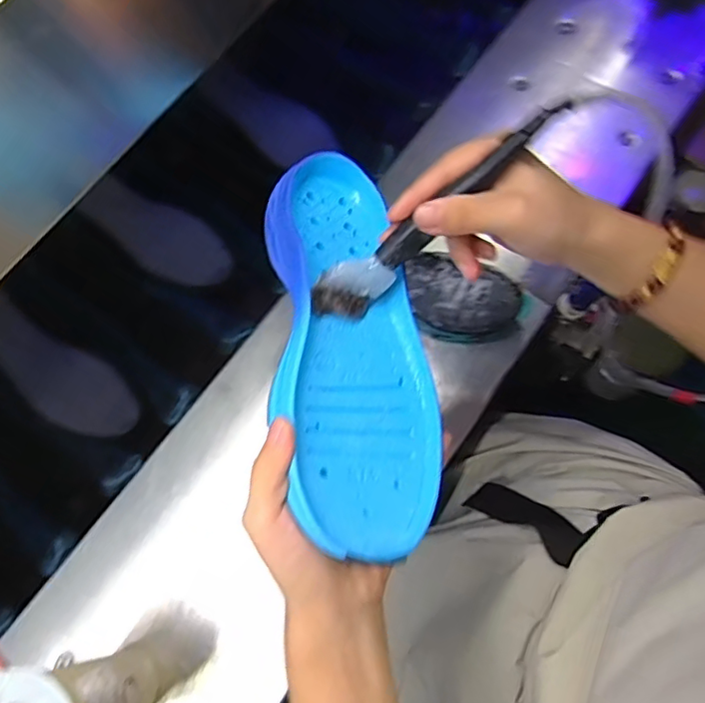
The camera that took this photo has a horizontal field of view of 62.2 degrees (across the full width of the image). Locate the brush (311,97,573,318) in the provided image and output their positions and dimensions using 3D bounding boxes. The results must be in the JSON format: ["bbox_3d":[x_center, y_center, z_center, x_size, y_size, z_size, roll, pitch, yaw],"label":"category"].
[{"bbox_3d":[0.046,-0.077,0.323,0.166,0.035,0.022,-41,72,20],"label":"brush"}]

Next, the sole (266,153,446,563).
[{"bbox_3d":[0.000,-0.014,0.337,0.099,0.041,0.248,5,60,-24],"label":"sole"}]

